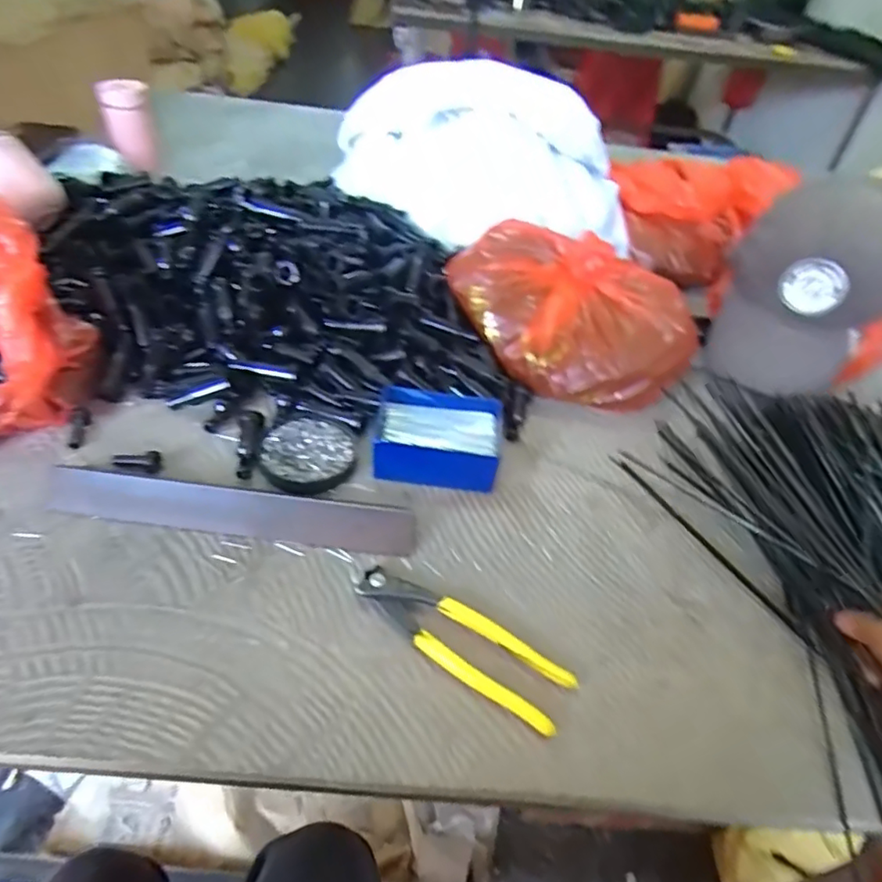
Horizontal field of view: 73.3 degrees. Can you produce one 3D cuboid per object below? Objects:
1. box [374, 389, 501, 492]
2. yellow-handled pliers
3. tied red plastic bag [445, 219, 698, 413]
[{"bbox_3d":[-0.002,-0.003,0.523,0.113,0.035,0.081,6,44,-1],"label":"box"},{"bbox_3d":[0.011,0.137,0.404,0.158,0.012,0.044,24,47,16],"label":"yellow-handled pliers"},{"bbox_3d":[0.144,-0.147,0.634,0.246,0.102,0.202,37,52,27],"label":"tied red plastic bag"}]

